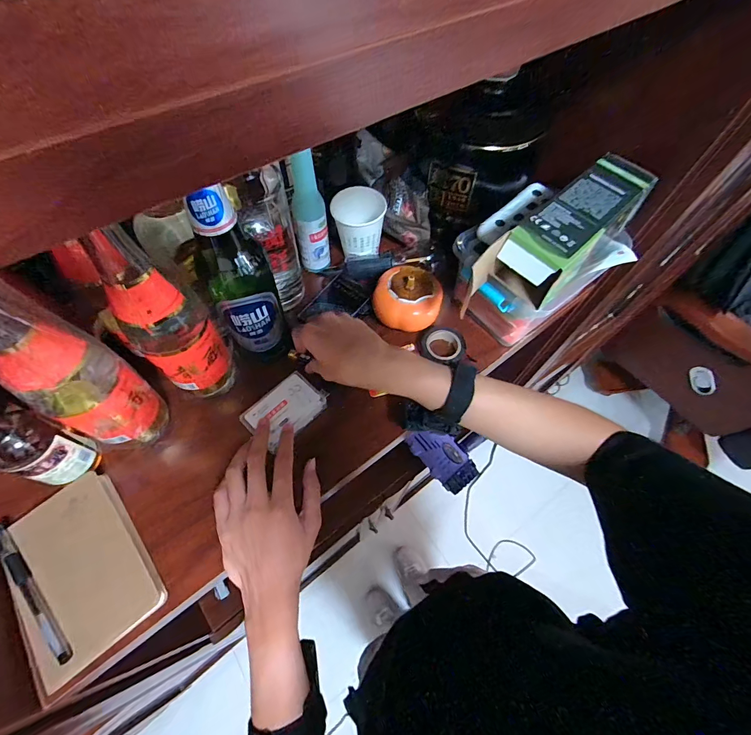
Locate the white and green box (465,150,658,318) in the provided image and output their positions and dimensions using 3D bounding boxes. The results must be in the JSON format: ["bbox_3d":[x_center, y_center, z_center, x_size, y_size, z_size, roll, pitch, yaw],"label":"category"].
[{"bbox_3d":[0.200,-0.142,0.390,0.212,0.080,0.074,-39,69,-21],"label":"white and green box"}]

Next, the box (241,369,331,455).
[{"bbox_3d":[-0.102,0.047,0.412,0.056,0.022,0.089,36,66,17],"label":"box"}]

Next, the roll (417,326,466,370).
[{"bbox_3d":[0.086,-0.030,0.471,0.062,0.020,0.049,20,62,9],"label":"roll"}]

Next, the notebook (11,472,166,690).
[{"bbox_3d":[-0.278,0.187,0.336,0.100,0.019,0.153,-34,67,-19],"label":"notebook"}]

